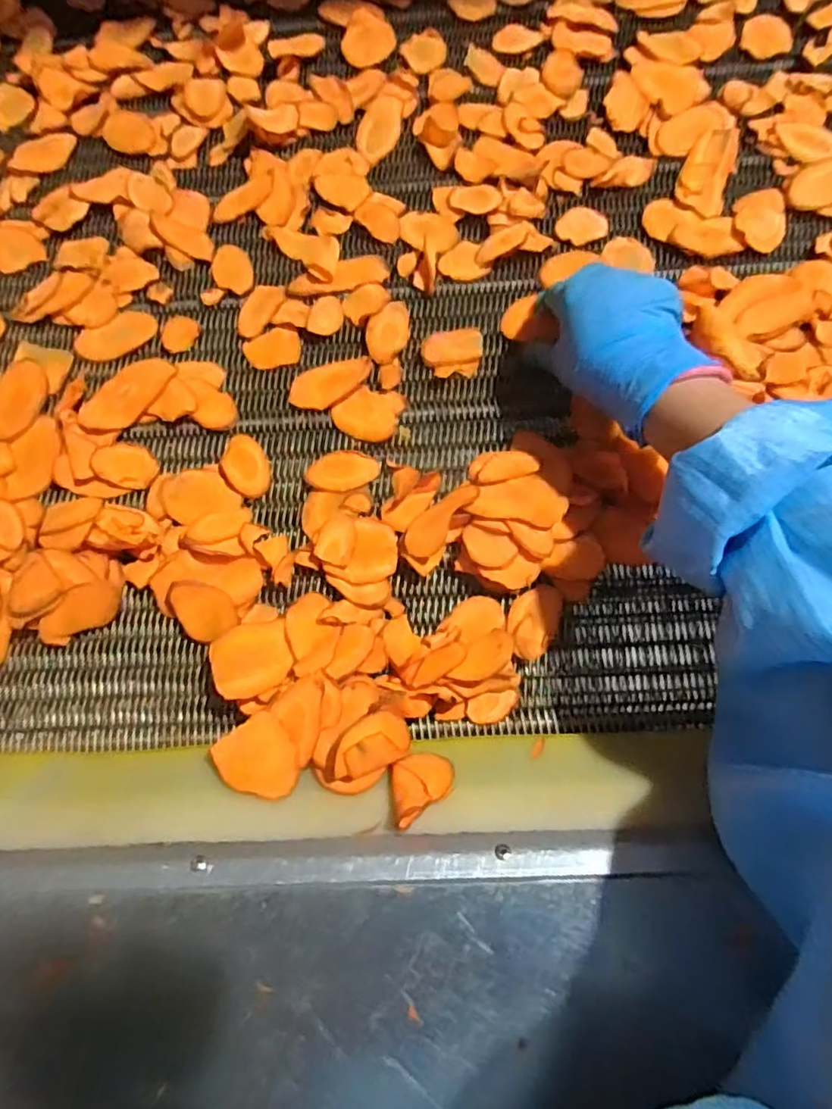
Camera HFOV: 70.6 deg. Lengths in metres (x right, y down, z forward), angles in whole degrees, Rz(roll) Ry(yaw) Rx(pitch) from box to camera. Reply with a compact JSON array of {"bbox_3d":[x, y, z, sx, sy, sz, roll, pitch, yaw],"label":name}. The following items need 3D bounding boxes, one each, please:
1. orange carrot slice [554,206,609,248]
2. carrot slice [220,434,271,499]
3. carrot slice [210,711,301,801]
[{"bbox_3d":[0.140,-0.276,0.494,0.040,0.004,0.039,-1,71,2],"label":"orange carrot slice"},{"bbox_3d":[-0.126,-0.065,0.434,0.032,0.006,0.048,-31,73,-8],"label":"carrot slice"},{"bbox_3d":[-0.092,0.121,0.344,0.041,0.006,0.048,-38,74,-10],"label":"carrot slice"}]

